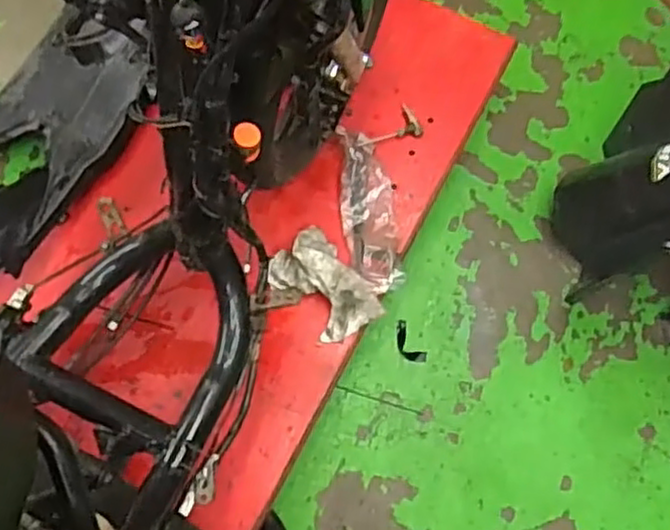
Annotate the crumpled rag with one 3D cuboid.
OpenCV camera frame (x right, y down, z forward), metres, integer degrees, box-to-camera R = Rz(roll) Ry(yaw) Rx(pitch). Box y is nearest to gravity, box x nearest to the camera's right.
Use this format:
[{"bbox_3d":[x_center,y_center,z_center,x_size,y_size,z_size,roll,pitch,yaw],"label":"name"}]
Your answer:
[{"bbox_3d":[-0.020,0.034,1.171,0.122,0.050,0.186,-37,76,-12],"label":"crumpled rag"}]

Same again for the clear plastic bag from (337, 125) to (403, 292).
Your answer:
[{"bbox_3d":[0.057,-0.093,1.231,0.088,0.033,0.291,-5,72,-3],"label":"clear plastic bag"}]

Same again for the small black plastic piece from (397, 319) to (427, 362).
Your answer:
[{"bbox_3d":[0.133,0.143,1.314,0.038,0.006,0.084,-32,74,-12],"label":"small black plastic piece"}]

